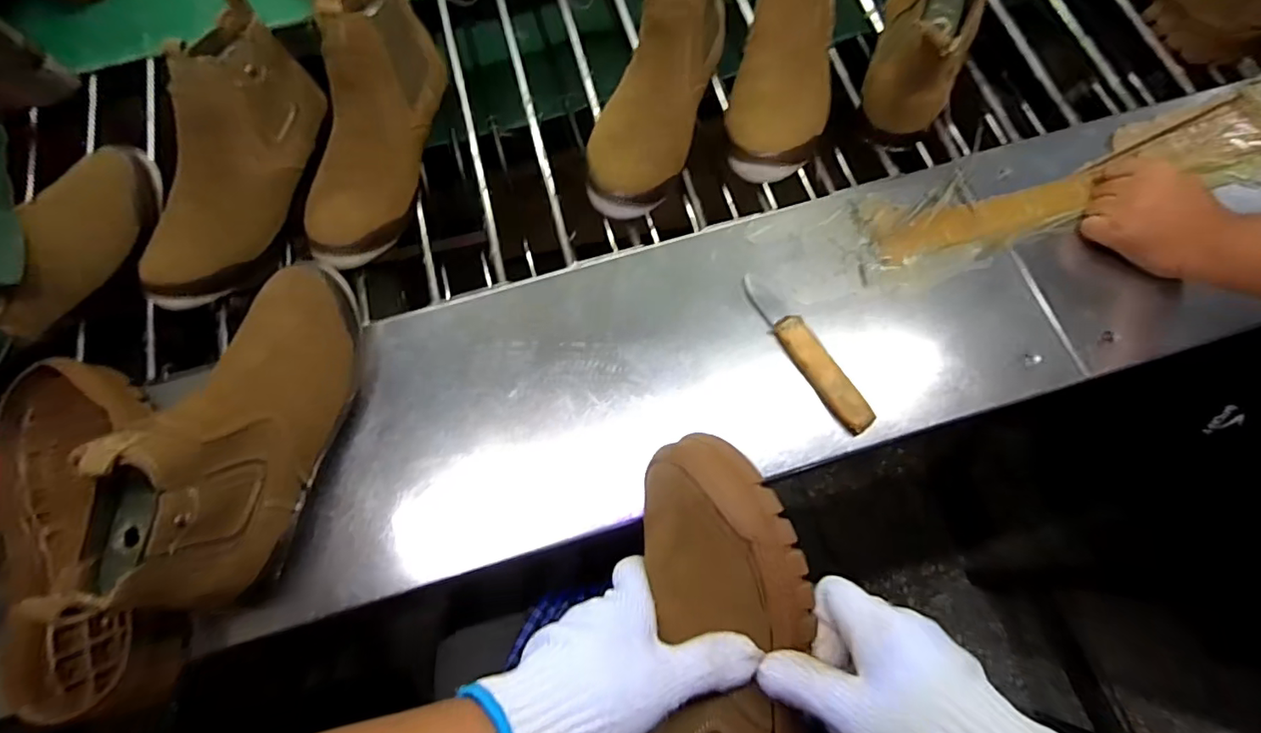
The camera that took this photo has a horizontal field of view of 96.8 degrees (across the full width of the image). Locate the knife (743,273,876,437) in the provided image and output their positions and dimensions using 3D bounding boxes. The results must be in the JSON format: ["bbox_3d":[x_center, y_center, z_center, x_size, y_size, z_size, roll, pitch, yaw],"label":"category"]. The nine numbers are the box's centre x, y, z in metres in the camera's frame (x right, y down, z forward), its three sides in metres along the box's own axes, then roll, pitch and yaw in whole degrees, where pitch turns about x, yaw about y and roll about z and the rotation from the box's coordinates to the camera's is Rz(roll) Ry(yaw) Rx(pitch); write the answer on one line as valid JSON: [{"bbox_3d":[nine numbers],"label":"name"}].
[{"bbox_3d":[0.152,-0.015,0.483,0.028,0.016,0.159,-30,73,-9],"label":"knife"}]

